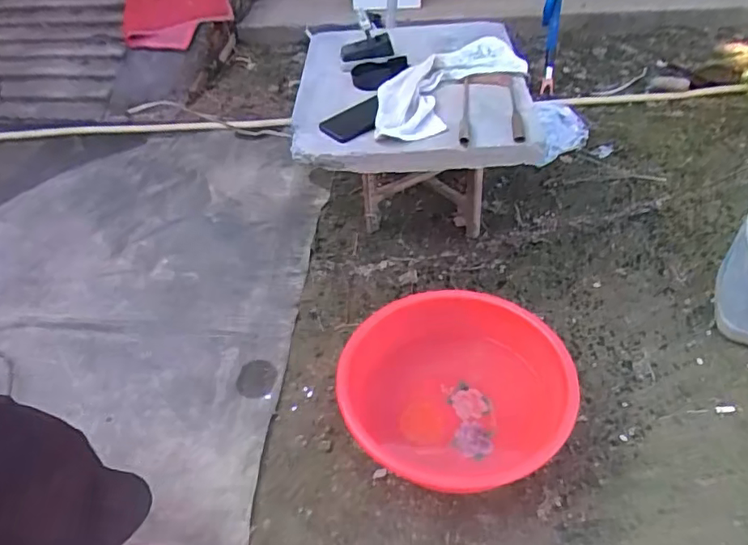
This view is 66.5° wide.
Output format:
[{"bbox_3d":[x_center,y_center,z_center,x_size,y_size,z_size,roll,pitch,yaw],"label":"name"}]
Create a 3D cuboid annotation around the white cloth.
[{"bbox_3d":[0.130,-0.355,1.081,0.145,0.055,0.357,31,56,32],"label":"white cloth"}]

